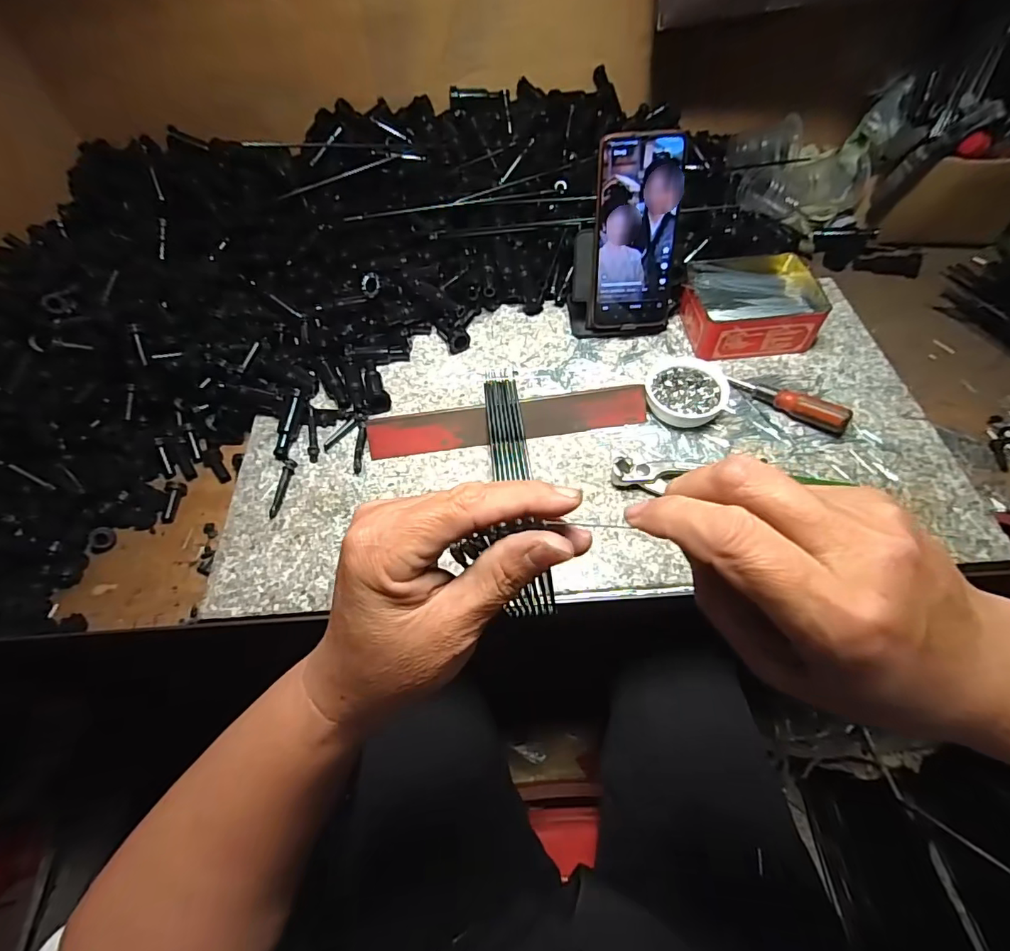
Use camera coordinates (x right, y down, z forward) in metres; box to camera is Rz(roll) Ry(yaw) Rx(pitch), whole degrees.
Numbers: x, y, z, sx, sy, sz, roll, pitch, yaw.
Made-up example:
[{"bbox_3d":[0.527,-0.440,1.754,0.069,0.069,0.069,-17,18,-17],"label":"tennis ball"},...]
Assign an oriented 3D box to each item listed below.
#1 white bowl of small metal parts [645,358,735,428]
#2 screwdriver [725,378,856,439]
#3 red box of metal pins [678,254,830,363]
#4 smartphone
[{"bbox_3d":[0.168,-0.078,0.463,0.069,0.026,0.072,-2,56,3],"label":"white bowl of small metal parts"},{"bbox_3d":[0.262,-0.070,0.453,0.105,0.025,0.018,36,66,25],"label":"screwdriver"},{"bbox_3d":[0.251,-0.178,0.512,0.129,0.046,0.117,-4,56,2],"label":"red box of metal pins"},{"bbox_3d":[0.126,-0.227,0.469,0.077,0.162,0.006,-4,32,2],"label":"smartphone"}]

